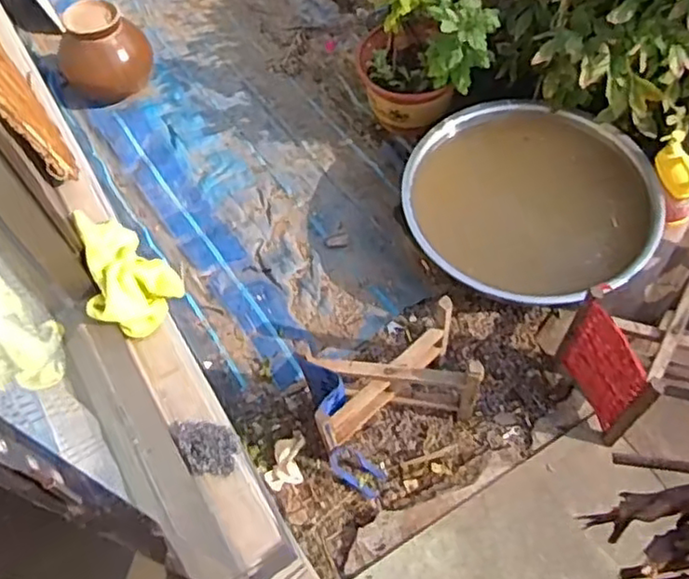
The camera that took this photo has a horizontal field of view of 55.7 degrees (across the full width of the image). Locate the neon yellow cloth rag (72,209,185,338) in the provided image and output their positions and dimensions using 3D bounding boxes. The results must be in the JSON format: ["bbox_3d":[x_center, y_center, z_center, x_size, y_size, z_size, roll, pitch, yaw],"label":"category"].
[{"bbox_3d":[-0.323,-0.041,0.979,0.122,0.082,0.211,-17,58,-8],"label":"neon yellow cloth rag"}]

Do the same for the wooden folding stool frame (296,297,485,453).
[{"bbox_3d":[0.107,0.219,1.447,0.354,0.296,0.182,-16,58,-7],"label":"wooden folding stool frame"}]

